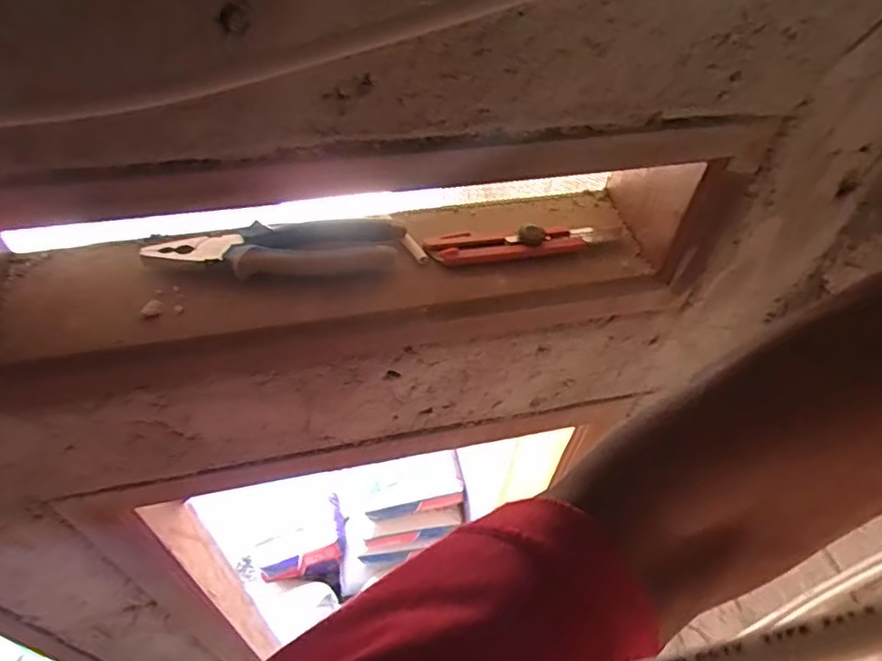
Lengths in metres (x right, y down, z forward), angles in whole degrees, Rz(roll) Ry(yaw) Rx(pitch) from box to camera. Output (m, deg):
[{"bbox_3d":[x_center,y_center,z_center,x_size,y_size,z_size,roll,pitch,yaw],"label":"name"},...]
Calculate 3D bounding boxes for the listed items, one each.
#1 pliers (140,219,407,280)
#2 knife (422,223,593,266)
[{"bbox_3d":[-0.129,-0.065,0.467,0.194,0.030,0.052,-1,51,-4],"label":"pliers"},{"bbox_3d":[0.060,-0.074,0.512,0.147,0.022,0.022,-9,52,-11],"label":"knife"}]

